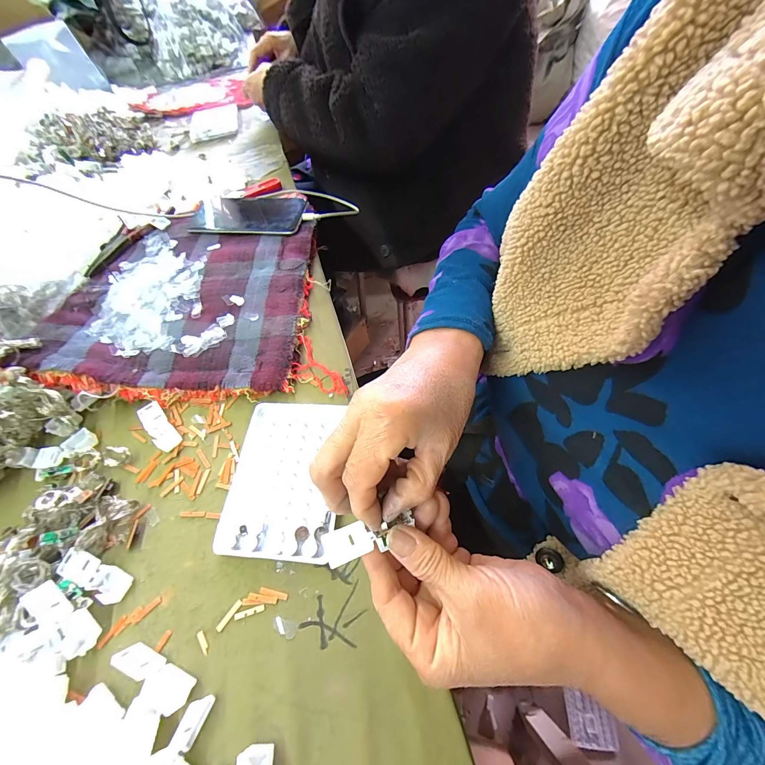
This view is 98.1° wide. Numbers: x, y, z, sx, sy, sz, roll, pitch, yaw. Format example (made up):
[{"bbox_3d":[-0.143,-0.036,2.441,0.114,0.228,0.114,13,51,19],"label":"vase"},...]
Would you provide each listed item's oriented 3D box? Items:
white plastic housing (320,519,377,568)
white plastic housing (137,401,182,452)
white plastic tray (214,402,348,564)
[{"bbox_3d":[-0.021,0.095,0.198,0.029,0.009,0.021,-21,59,-11],"label":"white plastic housing"},{"bbox_3d":[-0.216,0.042,0.321,0.021,0.008,0.056,-40,63,-17],"label":"white plastic housing"},{"bbox_3d":[-0.085,0.079,0.287,0.092,0.019,0.131,2,58,2],"label":"white plastic tray"}]

